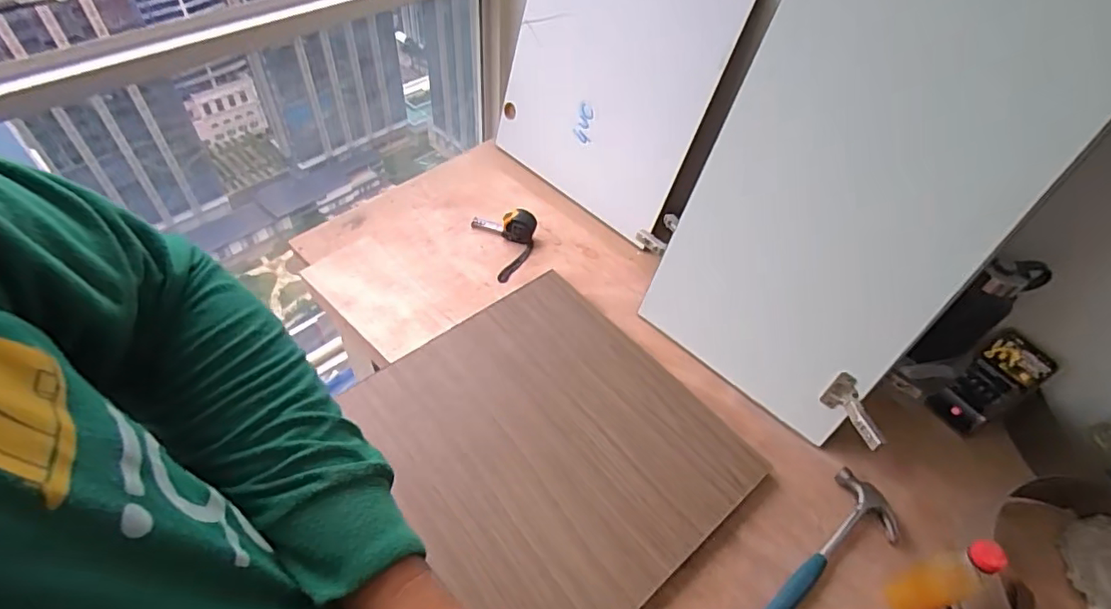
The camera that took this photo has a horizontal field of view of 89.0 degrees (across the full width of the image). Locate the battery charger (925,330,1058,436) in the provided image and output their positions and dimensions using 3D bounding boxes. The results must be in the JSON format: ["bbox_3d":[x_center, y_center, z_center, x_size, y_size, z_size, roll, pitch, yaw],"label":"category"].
[{"bbox_3d":[0.657,0.122,0.856,0.037,0.160,0.075,-3,45,-41],"label":"battery charger"}]

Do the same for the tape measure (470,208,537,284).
[{"bbox_3d":[-0.082,-0.131,1.053,0.103,0.059,0.163,-14,52,-16],"label":"tape measure"}]

